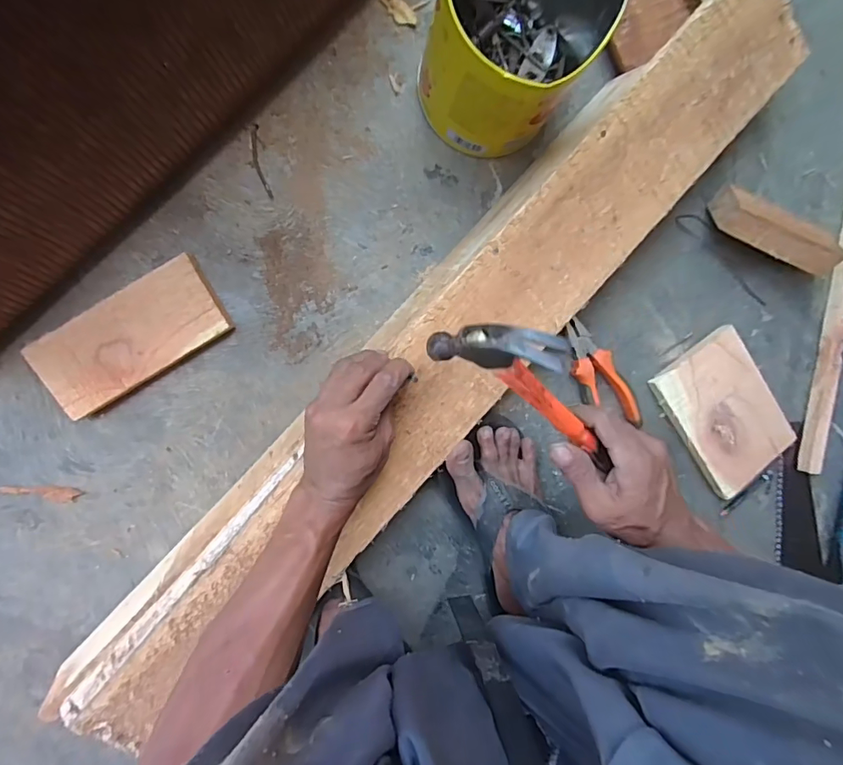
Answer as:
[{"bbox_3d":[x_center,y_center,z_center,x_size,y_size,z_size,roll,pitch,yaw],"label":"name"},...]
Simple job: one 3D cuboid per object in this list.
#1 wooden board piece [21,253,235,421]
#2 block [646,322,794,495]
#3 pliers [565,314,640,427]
[{"bbox_3d":[-0.294,-0.046,0.495,0.184,0.025,0.088,-34,102,-4],"label":"wooden board piece"},{"bbox_3d":[0.375,0.037,0.598,0.124,0.024,0.181,-39,99,-3],"label":"block"},{"bbox_3d":[0.206,-0.007,0.567,0.052,0.026,0.139,-36,102,-4],"label":"pliers"}]

